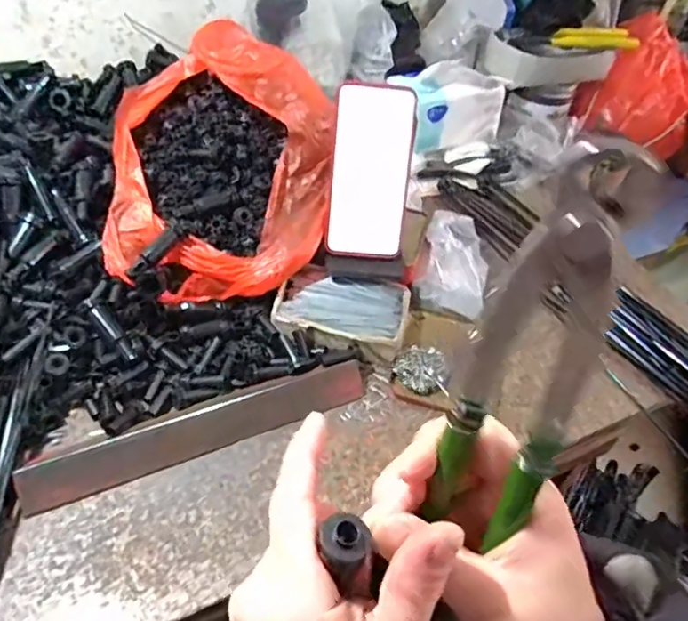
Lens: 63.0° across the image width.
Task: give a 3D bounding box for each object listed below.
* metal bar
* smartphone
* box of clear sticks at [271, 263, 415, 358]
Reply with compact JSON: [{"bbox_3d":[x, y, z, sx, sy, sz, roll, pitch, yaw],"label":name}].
[{"bbox_3d":[-0.114,0.098,0.476,0.286,0.013,0.039,-15,79,-23],"label":"metal bar"},{"bbox_3d":[0.027,-0.134,0.548,0.080,0.162,0.014,4,18,-6],"label":"smartphone"},{"bbox_3d":[-0.001,-0.001,0.558,0.125,0.029,0.078,8,44,5],"label":"box of clear sticks"}]

